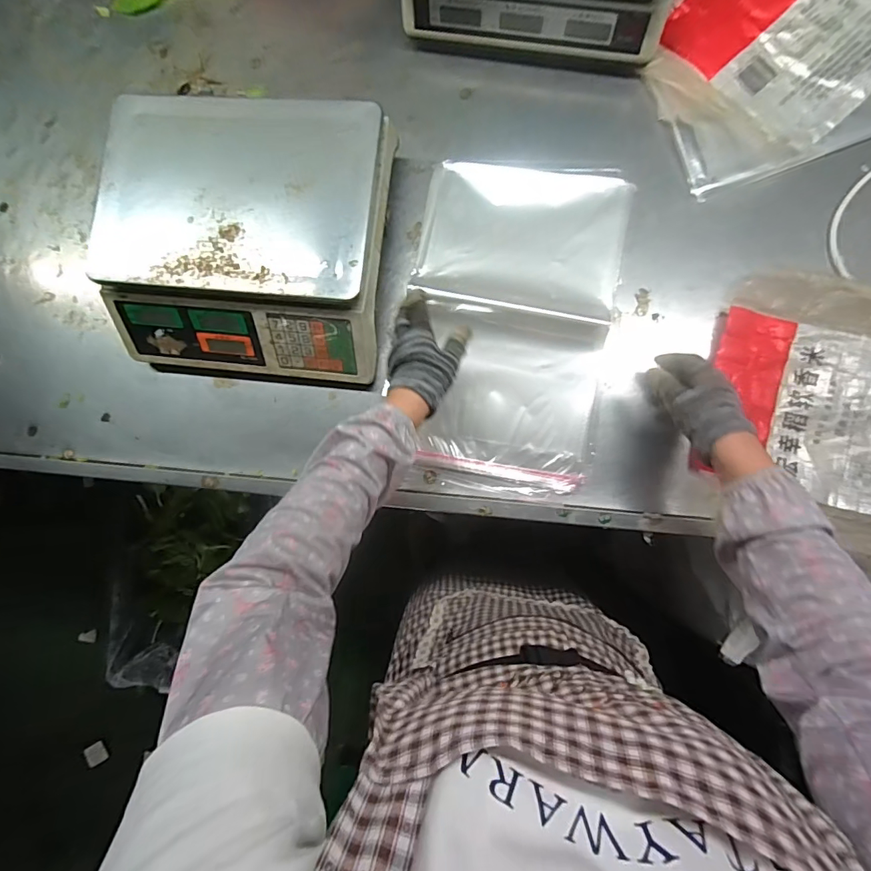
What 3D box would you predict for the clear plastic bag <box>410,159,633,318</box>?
[{"bbox_3d":[0.112,-0.256,0.576,0.249,0.009,0.182,13,89,8],"label":"clear plastic bag"}]

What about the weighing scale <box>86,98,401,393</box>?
[{"bbox_3d":[-0.226,-0.230,0.561,0.331,0.110,0.300,6,88,7],"label":"weighing scale"}]

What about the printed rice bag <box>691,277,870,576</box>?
[{"bbox_3d":[0.451,-0.015,0.501,0.270,0.051,0.307,13,89,8],"label":"printed rice bag"}]

